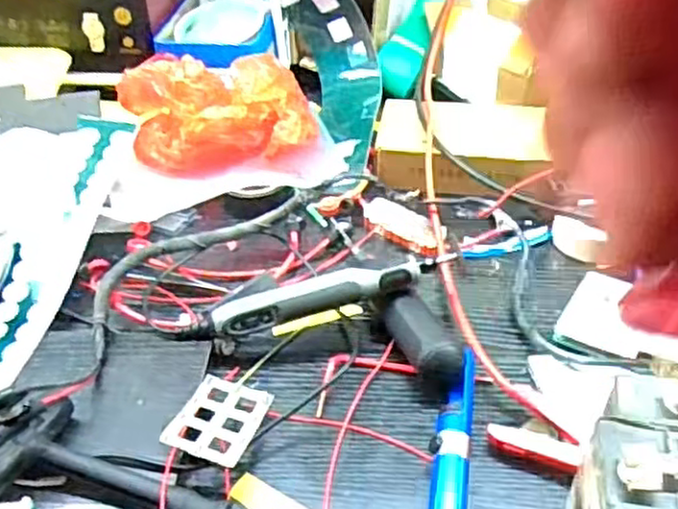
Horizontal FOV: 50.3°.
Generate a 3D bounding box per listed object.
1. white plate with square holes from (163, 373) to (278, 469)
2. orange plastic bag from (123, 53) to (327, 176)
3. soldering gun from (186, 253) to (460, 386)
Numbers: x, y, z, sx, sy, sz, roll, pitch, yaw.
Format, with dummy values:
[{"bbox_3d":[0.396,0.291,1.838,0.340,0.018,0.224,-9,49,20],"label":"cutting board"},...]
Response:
[{"bbox_3d":[-0.069,0.095,0.418,0.046,0.005,0.065,17,30,6],"label":"white plate with square holes"},{"bbox_3d":[-0.100,-0.120,0.609,0.162,0.077,0.093,-8,39,-6],"label":"orange plastic bag"},{"bbox_3d":[-0.007,0.041,0.465,0.164,0.034,0.077,1,39,4],"label":"soldering gun"}]

